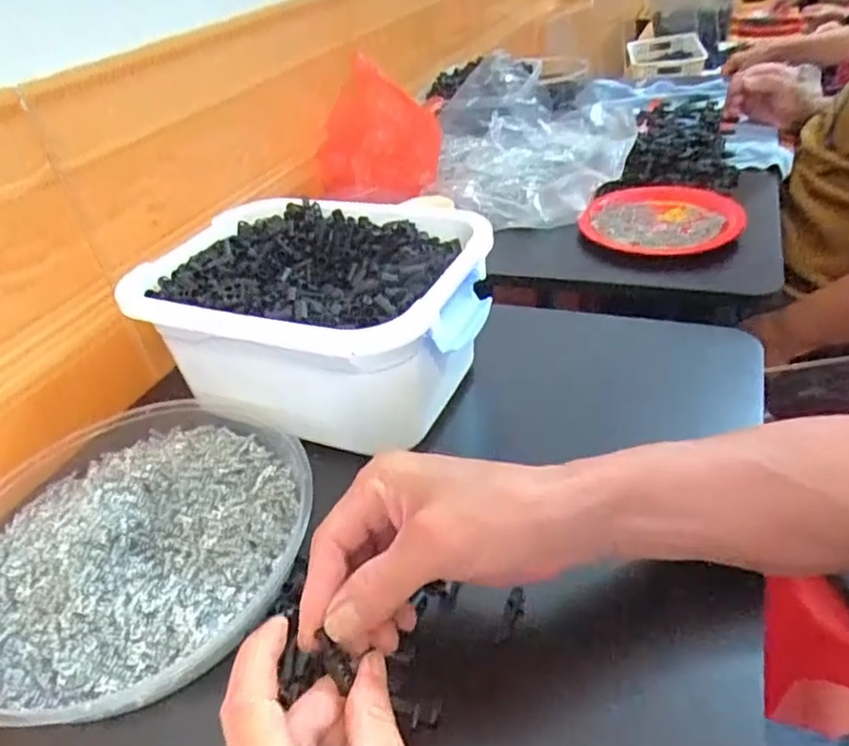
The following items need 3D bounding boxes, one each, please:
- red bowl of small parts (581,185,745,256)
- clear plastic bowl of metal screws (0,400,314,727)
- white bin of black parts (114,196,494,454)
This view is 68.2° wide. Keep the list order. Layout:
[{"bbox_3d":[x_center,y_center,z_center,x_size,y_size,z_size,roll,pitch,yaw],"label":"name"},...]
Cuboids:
[{"bbox_3d":[0.263,-0.173,0.693,0.156,0.030,0.163,8,39,20],"label":"red bowl of small parts"},{"bbox_3d":[-0.186,0.096,0.397,0.213,0.042,0.234,-5,37,4],"label":"clear plastic bowl of metal screws"},{"bbox_3d":[-0.079,-0.047,0.489,0.250,0.105,0.189,11,41,23],"label":"white bin of black parts"}]

